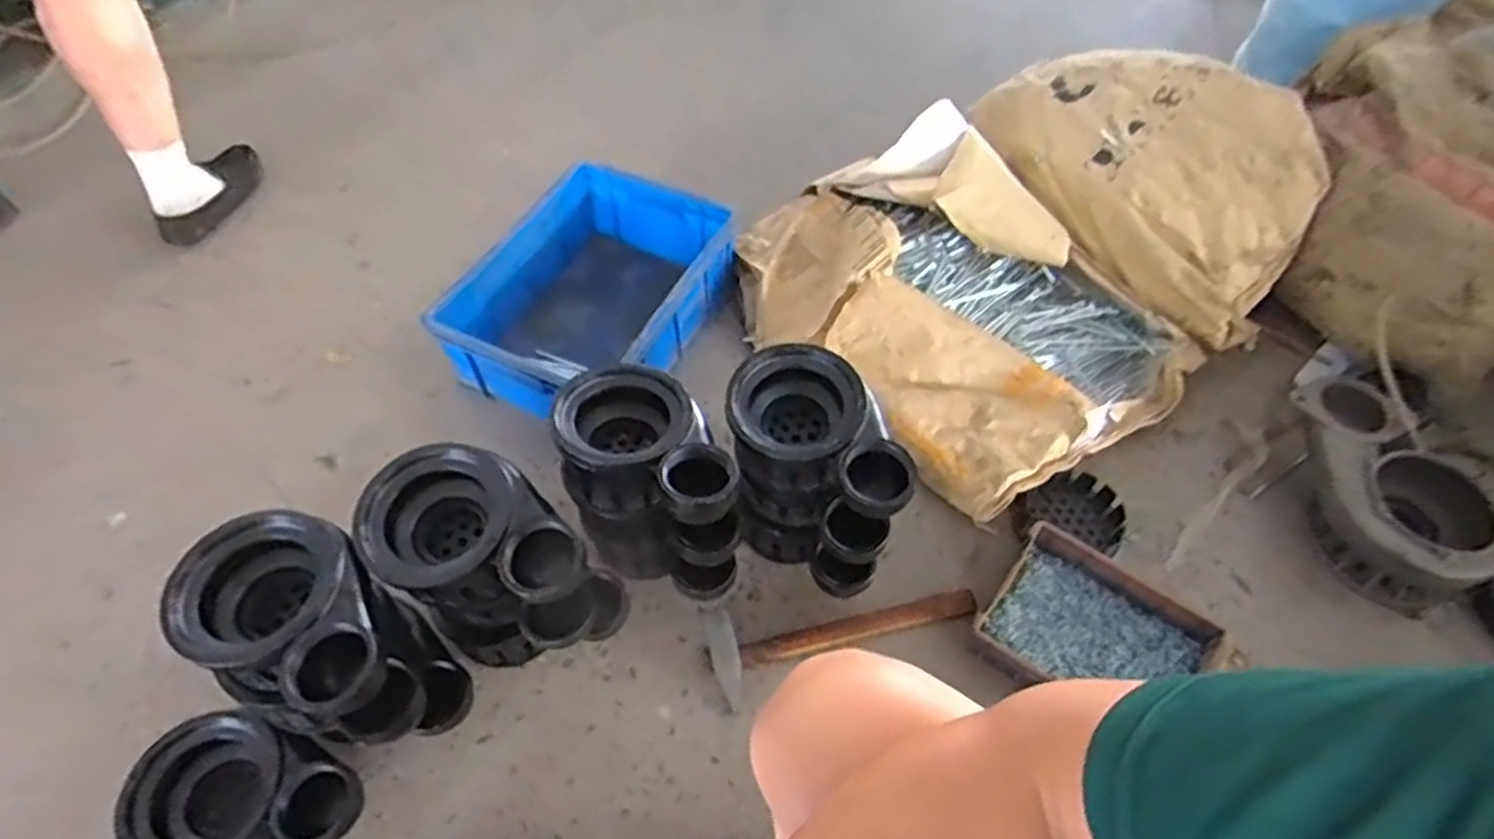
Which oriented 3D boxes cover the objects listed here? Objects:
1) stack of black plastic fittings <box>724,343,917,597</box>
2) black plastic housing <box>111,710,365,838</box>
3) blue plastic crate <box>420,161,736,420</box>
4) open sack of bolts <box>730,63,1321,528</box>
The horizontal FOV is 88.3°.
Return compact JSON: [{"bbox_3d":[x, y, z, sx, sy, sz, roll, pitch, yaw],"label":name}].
[{"bbox_3d":[0.076,0.074,0.881,0.213,0.259,0.148,35,61,20],"label":"stack of black plastic fittings"},{"bbox_3d":[-0.489,0.385,0.773,0.207,0.112,0.140,8,55,3],"label":"black plastic housing"},{"bbox_3d":[-0.236,-0.179,1.162,0.306,0.162,0.413,26,58,15],"label":"blue plastic crate"},{"bbox_3d":[0.407,-0.284,1.141,0.681,0.254,0.601,-33,63,-23],"label":"open sack of bolts"}]

